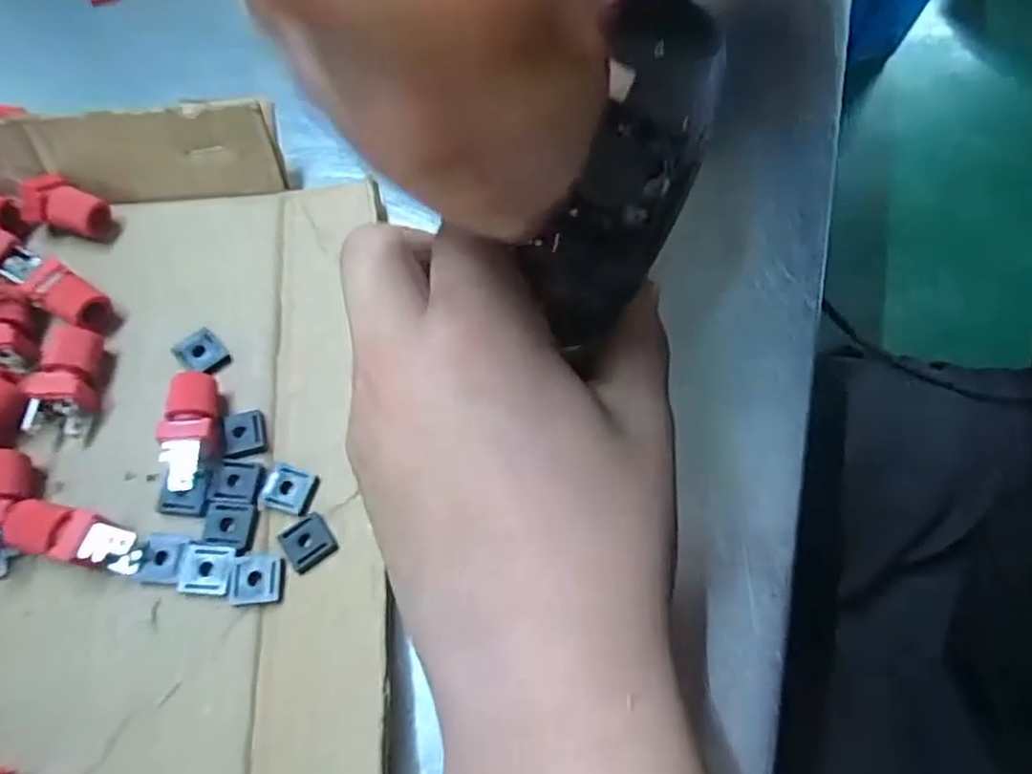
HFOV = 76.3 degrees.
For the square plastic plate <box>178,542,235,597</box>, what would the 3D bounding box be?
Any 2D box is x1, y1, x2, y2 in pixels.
[{"bbox_3d":[-0.086,0.050,0.182,0.014,0.004,0.013,6,64,0],"label":"square plastic plate"}]

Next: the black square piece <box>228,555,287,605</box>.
[{"bbox_3d":[-0.072,0.053,0.181,0.014,0.004,0.013,-1,65,-4],"label":"black square piece"}]

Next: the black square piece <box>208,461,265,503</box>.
[{"bbox_3d":[-0.083,0.028,0.194,0.013,0.004,0.012,5,64,-1],"label":"black square piece"}]

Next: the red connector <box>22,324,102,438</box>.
[{"bbox_3d":[-0.136,-0.002,0.201,0.015,0.014,0.034,-2,65,-4],"label":"red connector"}]

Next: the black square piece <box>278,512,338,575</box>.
[{"bbox_3d":[-0.059,0.044,0.187,0.013,0.004,0.014,-32,70,-17],"label":"black square piece"}]

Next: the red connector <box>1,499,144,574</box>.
[{"bbox_3d":[-0.121,0.042,0.181,0.033,0.013,0.013,12,65,3],"label":"red connector"}]

